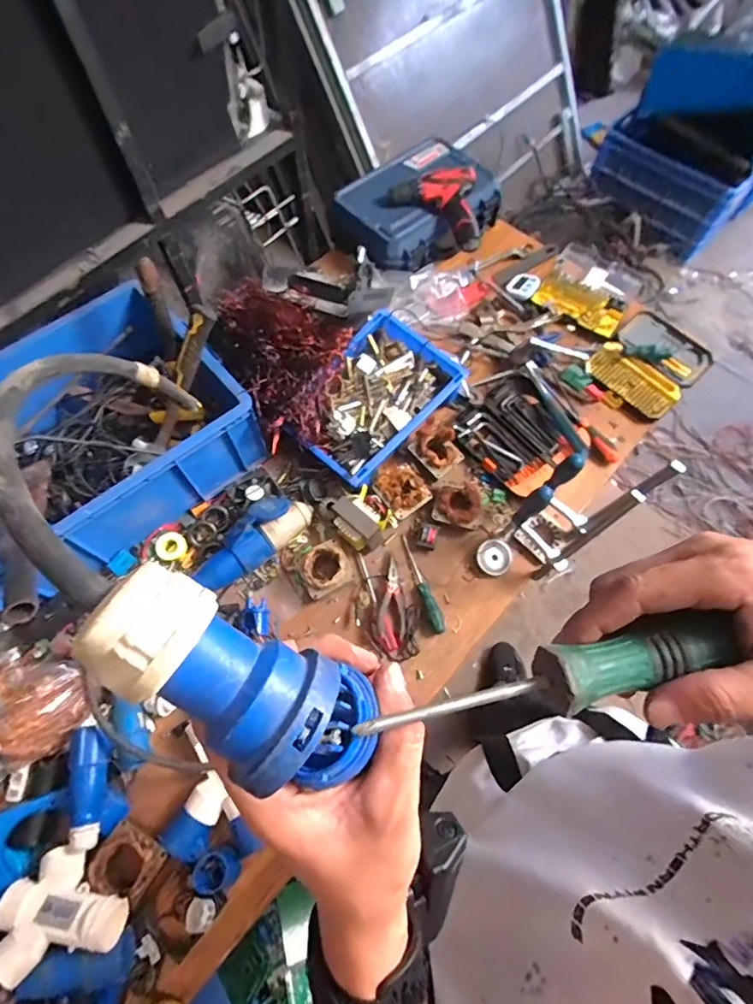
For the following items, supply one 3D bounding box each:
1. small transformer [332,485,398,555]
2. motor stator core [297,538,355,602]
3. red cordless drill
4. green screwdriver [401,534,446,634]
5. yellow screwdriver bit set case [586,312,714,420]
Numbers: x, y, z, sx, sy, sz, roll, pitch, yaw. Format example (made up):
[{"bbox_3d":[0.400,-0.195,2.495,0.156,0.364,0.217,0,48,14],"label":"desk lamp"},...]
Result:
[{"bbox_3d":[-0.022,0.034,0.852,0.088,0.066,0.098,-41,72,-17],"label":"small transformer"},{"bbox_3d":[-0.083,0.112,0.826,0.088,0.051,0.081,-26,68,-11],"label":"motor stator core"},{"bbox_3d":[0.112,-0.621,1.030,0.208,0.057,0.172,1,66,0],"label":"red cordless drill"},{"bbox_3d":[0.078,0.137,0.839,0.022,0.018,0.176,-18,67,-8],"label":"green screwdriver"},{"bbox_3d":[0.562,-0.283,1.022,0.247,0.035,0.186,-42,72,-17],"label":"yellow screwdriver bit set case"}]

